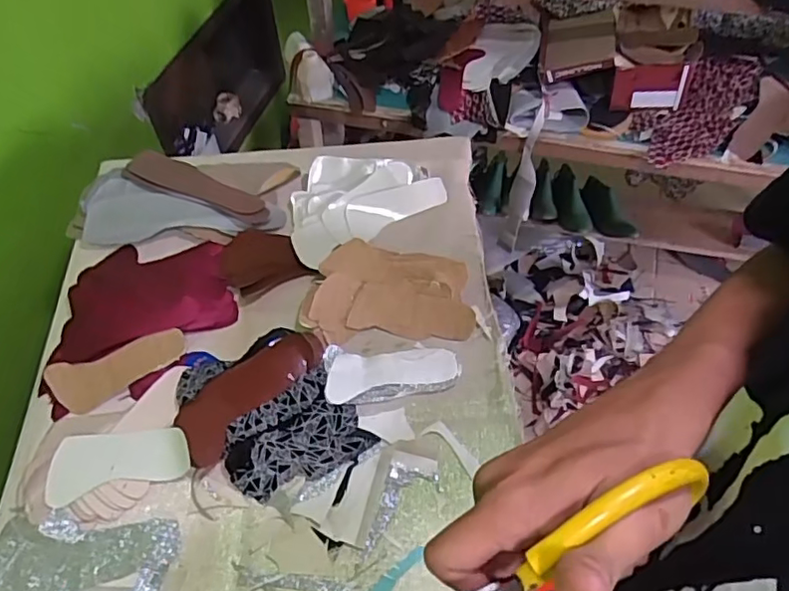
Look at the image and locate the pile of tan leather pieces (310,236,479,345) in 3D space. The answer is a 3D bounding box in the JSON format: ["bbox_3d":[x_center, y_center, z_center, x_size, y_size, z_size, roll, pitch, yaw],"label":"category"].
[{"bbox_3d":[-0.001,-0.005,0.801,0.217,0.049,0.133,5,54,6],"label":"pile of tan leather pieces"}]

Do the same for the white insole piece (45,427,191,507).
[{"bbox_3d":[-0.314,0.184,0.671,0.153,0.012,0.069,-12,73,-7],"label":"white insole piece"}]

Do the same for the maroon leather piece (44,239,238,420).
[{"bbox_3d":[-0.334,0.029,0.802,0.218,0.027,0.251,-2,54,1],"label":"maroon leather piece"}]

